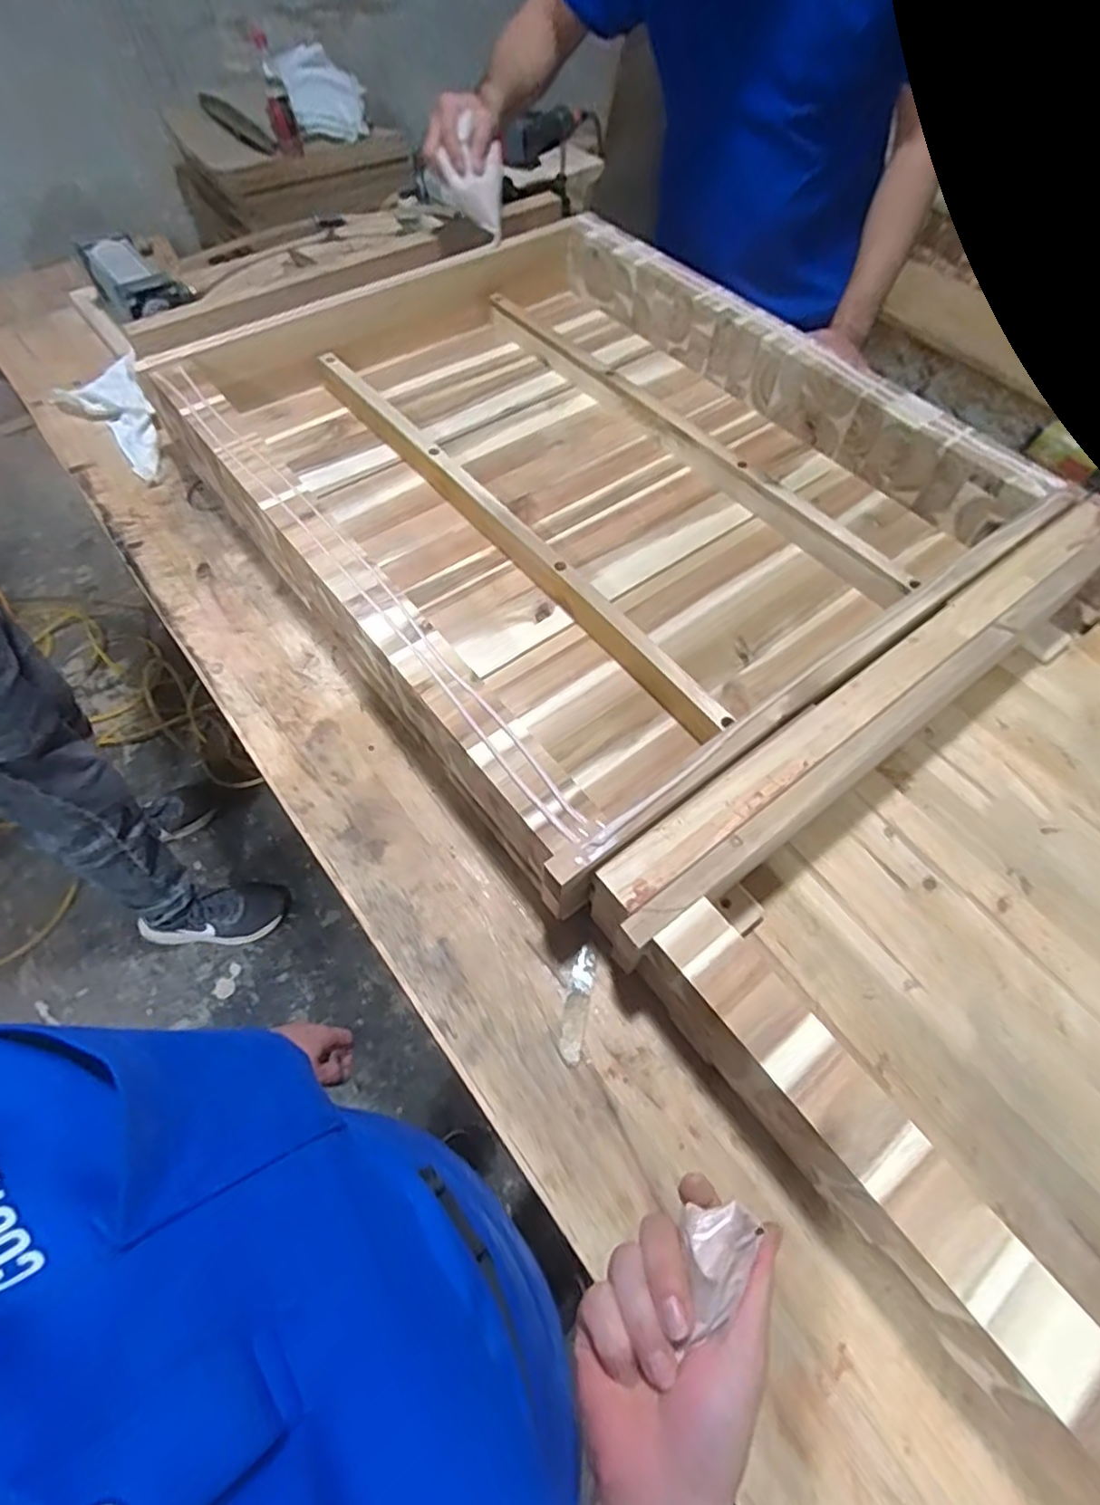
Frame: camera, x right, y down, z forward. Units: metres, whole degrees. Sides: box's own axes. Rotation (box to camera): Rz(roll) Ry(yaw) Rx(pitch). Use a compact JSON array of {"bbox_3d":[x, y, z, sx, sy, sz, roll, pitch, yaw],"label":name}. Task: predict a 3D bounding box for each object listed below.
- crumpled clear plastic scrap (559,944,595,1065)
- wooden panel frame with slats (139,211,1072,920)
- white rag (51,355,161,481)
[{"bbox_3d":[0.022,0.205,0.537,0.018,0.005,0.090,11,61,6],"label":"crumpled clear plastic scrap"},{"bbox_3d":[0.029,-0.342,0.782,0.687,0.114,0.826,-34,66,-17],"label":"wooden panel frame with slats"},{"bbox_3d":[-0.582,-0.462,0.901,0.120,0.035,0.240,-37,67,-21],"label":"white rag"}]

